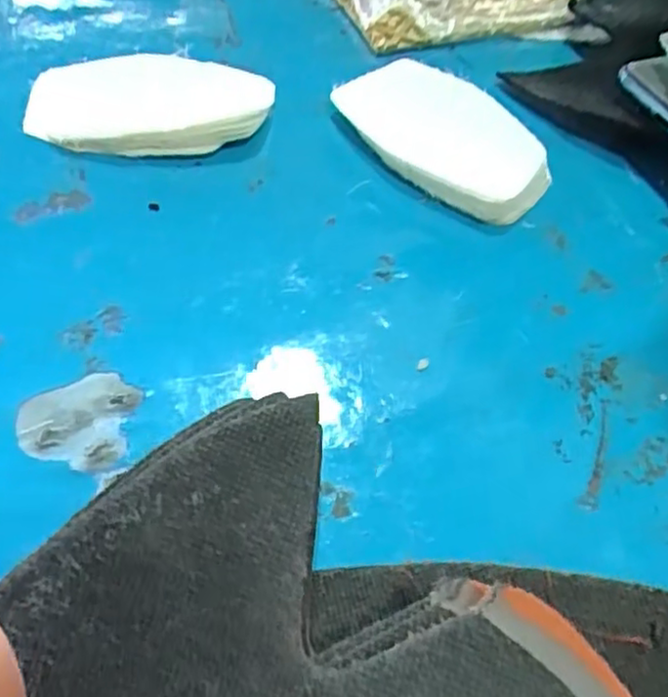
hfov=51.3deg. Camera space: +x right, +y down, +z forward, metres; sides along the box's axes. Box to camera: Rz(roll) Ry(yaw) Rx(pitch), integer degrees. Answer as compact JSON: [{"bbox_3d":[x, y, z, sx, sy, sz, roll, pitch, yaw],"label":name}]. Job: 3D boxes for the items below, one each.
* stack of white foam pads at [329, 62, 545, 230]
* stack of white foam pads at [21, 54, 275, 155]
[{"bbox_3d":[0.047,-0.092,0.297,0.053,0.016,0.100,-31,61,-24],"label":"stack of white foam pads"},{"bbox_3d":[-0.082,-0.107,0.302,0.105,0.015,0.061,2,53,-2],"label":"stack of white foam pads"}]

